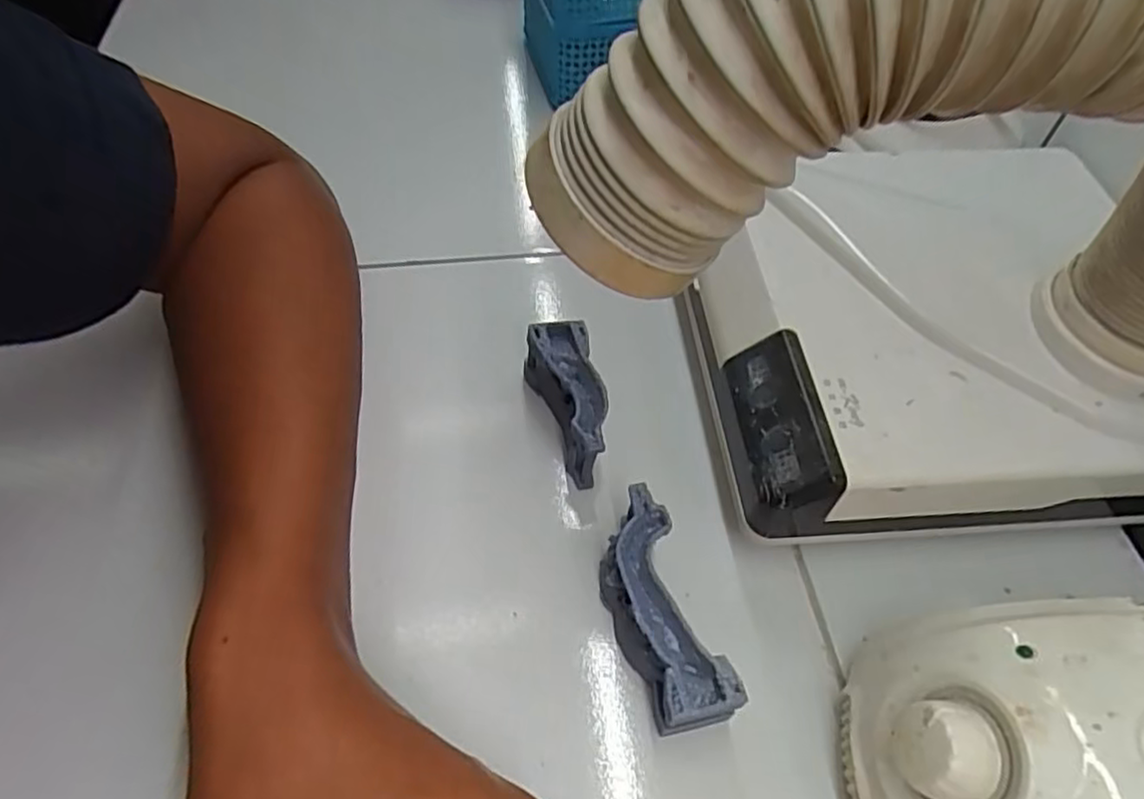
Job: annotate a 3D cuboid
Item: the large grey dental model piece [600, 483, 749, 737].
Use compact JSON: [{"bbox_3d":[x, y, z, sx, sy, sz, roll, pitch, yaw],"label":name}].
[{"bbox_3d":[0.033,0.084,0.270,0.031,0.040,0.085,-14,56,-11],"label":"large grey dental model piece"}]

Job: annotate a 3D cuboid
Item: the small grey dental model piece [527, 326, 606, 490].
[{"bbox_3d":[0.000,0.002,0.319,0.029,0.041,0.068,-11,56,-10],"label":"small grey dental model piece"}]

